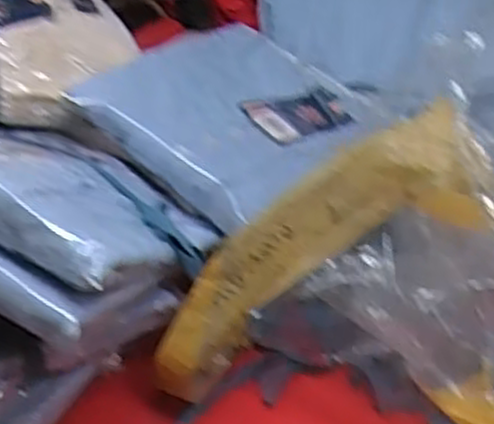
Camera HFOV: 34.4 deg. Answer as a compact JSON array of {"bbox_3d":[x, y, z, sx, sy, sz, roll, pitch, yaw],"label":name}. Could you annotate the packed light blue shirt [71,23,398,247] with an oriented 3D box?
[{"bbox_3d":[-0.005,-0.083,0.692,0.188,0.029,0.262,34,37,17],"label":"packed light blue shirt"}]

